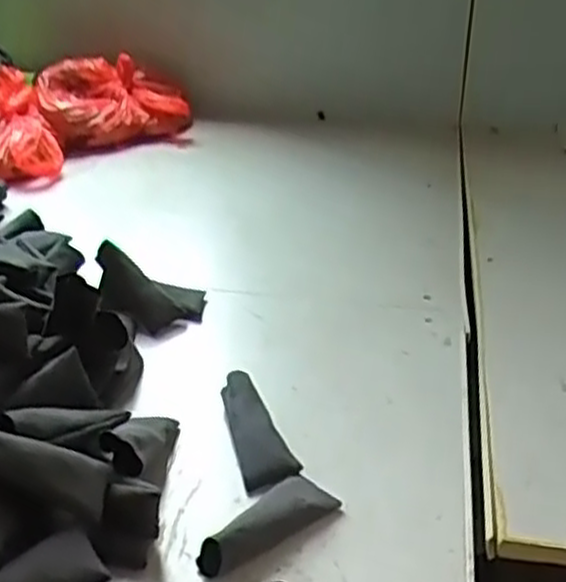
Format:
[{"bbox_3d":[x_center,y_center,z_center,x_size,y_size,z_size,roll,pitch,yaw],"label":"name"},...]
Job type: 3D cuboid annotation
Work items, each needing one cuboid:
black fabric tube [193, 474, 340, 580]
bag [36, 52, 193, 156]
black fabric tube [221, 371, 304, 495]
[{"bbox_3d":[-0.007,0.154,0.530,0.037,0.032,0.106,27,40,36],"label":"black fabric tube"},{"bbox_3d":[-0.242,-0.270,1.136,0.192,0.093,0.131,-12,33,-20],"label":"bag"},{"bbox_3d":[-0.022,0.106,0.612,0.039,0.017,0.104,-10,45,-17],"label":"black fabric tube"}]

